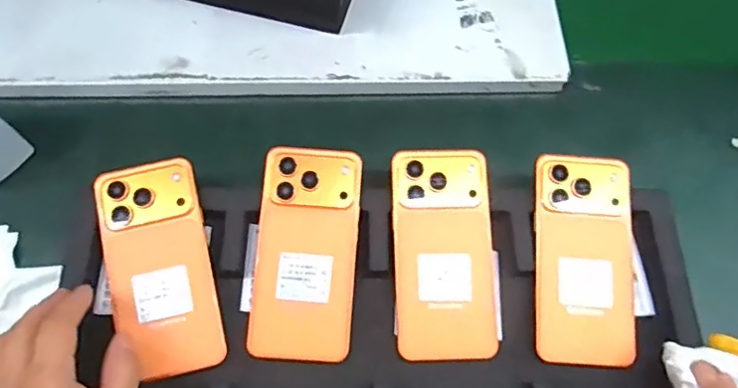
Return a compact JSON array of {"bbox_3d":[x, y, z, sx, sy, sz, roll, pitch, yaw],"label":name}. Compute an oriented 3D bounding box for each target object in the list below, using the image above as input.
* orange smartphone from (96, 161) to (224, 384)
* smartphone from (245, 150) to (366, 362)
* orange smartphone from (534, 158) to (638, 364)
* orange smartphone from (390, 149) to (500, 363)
[{"bbox_3d":[-0.158,0.054,0.423,0.074,0.009,0.162,-15,79,-8],"label":"orange smartphone"},{"bbox_3d":[-0.048,0.044,0.432,0.076,0.006,0.162,5,78,-4],"label":"smartphone"},{"bbox_3d":[0.171,0.049,0.440,0.077,0.006,0.163,4,77,-1],"label":"orange smartphone"},{"bbox_3d":[0.059,0.046,0.438,0.078,0.007,0.162,-1,80,-2],"label":"orange smartphone"}]

